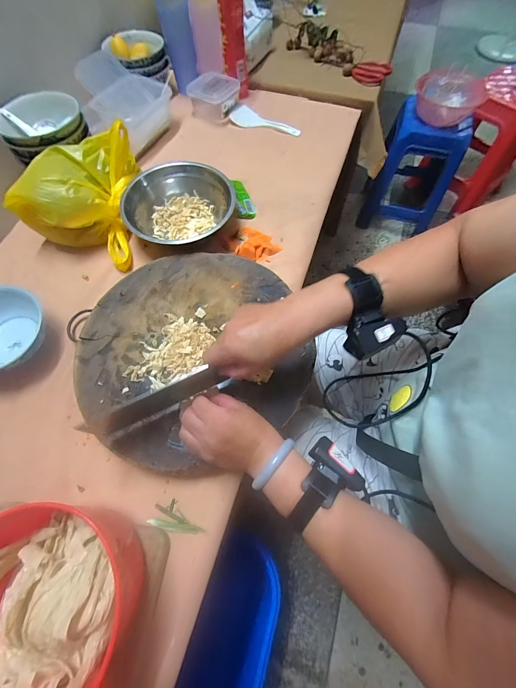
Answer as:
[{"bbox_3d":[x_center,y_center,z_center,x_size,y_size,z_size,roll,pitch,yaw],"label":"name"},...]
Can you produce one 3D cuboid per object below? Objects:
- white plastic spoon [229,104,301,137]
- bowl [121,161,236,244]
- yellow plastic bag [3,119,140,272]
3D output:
[{"bbox_3d":[0.022,-0.564,0.716,0.180,0.021,0.045,20,68,8],"label":"white plastic spoon"},{"bbox_3d":[-0.147,-0.258,0.548,0.174,0.078,0.200,15,68,6],"label":"bowl"},{"bbox_3d":[-0.334,-0.277,0.528,0.177,0.115,0.230,1,67,0],"label":"yellow plastic bag"}]

